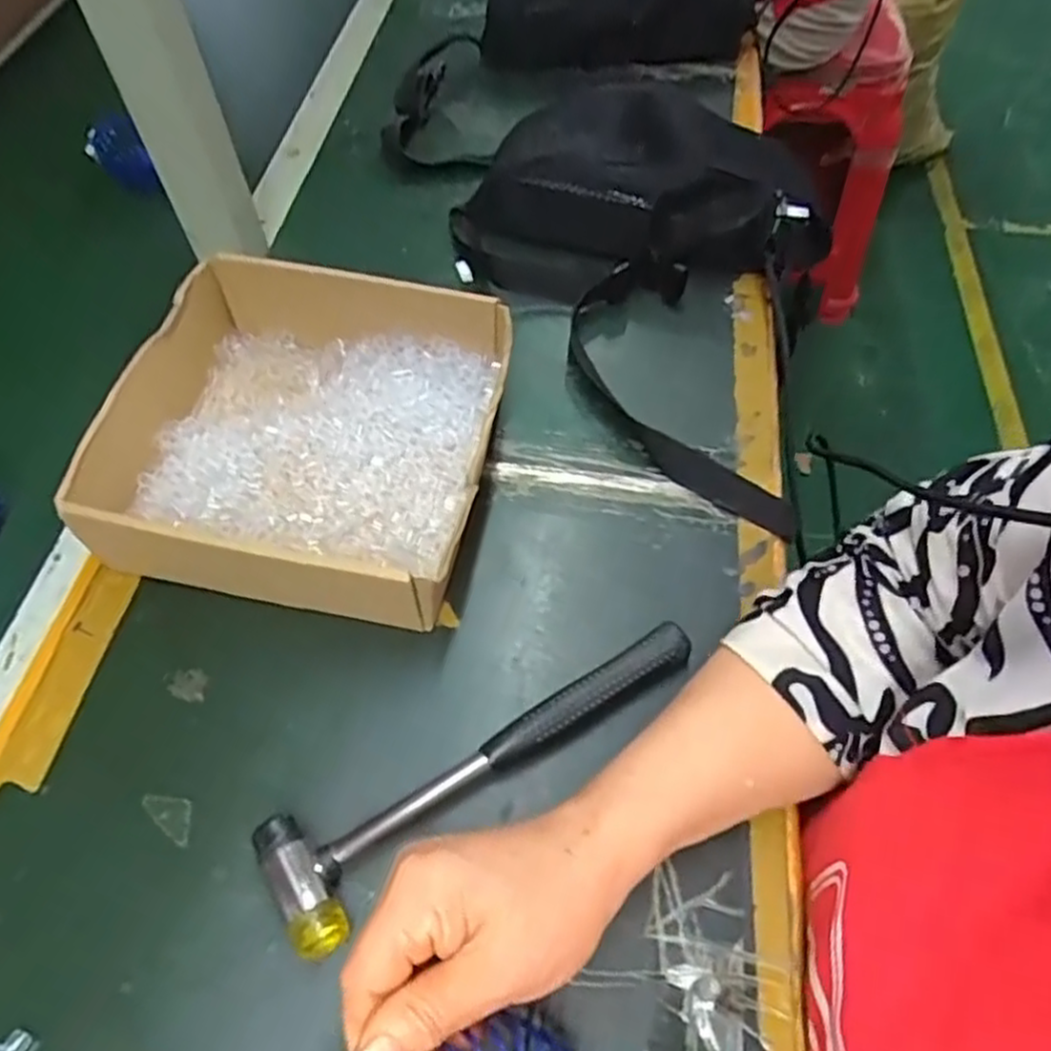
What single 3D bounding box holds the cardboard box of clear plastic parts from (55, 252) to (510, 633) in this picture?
[{"bbox_3d":[-0.126,-0.051,0.450,0.212,0.080,0.212,12,58,8],"label":"cardboard box of clear plastic parts"}]

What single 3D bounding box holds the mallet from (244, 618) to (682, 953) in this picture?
[{"bbox_3d":[-0.012,0.118,0.370,0.233,0.026,0.059,-28,61,-16],"label":"mallet"}]

